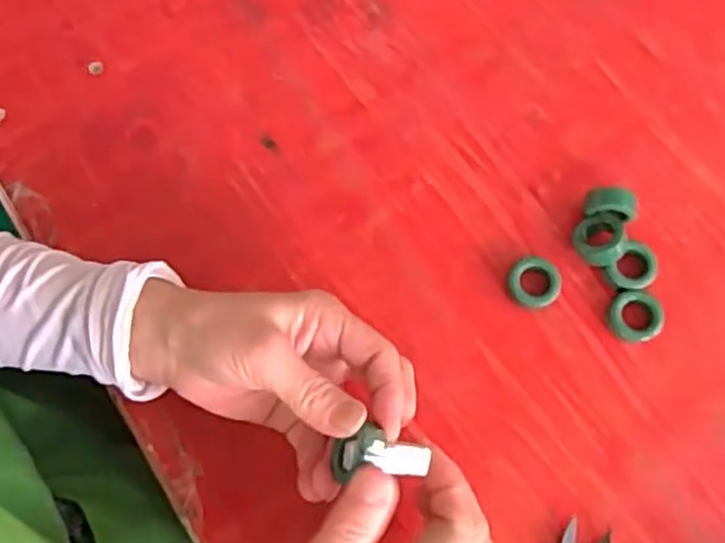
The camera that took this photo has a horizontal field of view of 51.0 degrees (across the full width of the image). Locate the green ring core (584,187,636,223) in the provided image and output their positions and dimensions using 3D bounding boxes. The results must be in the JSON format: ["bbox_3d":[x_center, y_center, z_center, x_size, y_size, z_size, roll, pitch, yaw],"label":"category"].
[{"bbox_3d":[0.151,-0.039,0.462,0.030,0.027,0.017,13,74,4],"label":"green ring core"}]

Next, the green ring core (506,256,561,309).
[{"bbox_3d":[0.104,0.007,0.458,0.031,0.010,0.029,0,74,1],"label":"green ring core"}]

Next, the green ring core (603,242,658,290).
[{"bbox_3d":[0.164,-0.003,0.460,0.027,0.014,0.030,35,77,10],"label":"green ring core"}]

